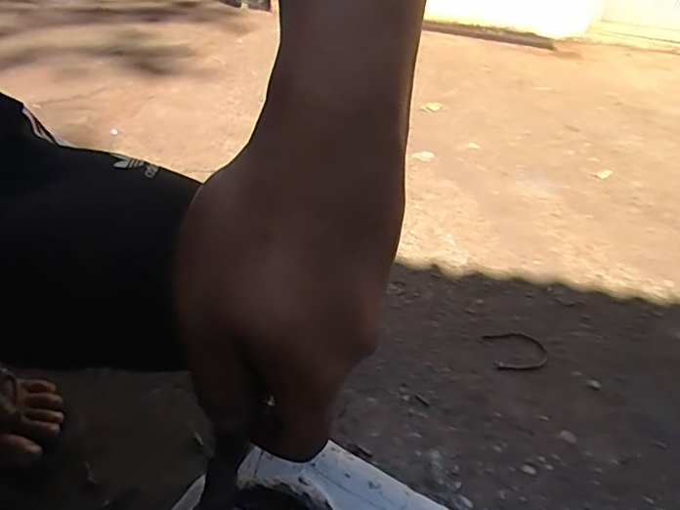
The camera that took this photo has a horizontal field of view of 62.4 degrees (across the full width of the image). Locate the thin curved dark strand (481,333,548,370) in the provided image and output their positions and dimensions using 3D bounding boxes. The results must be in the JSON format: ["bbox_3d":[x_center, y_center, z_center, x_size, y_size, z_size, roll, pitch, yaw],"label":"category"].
[{"bbox_3d":[0.272,0.146,0.858,0.093,0.004,0.077,0,35,-9],"label":"thin curved dark strand"}]

